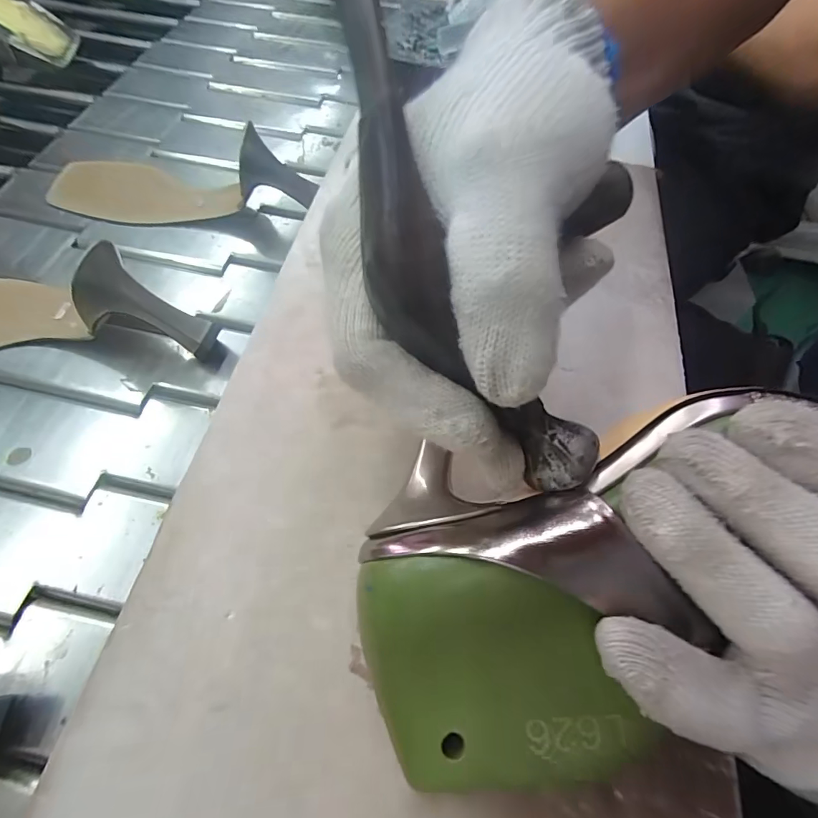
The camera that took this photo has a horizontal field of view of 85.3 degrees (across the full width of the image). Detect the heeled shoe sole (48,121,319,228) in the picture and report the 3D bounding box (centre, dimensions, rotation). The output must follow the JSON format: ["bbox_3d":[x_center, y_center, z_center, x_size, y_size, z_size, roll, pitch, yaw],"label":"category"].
[{"bbox_3d":[-0.192,-0.191,0.357,0.221,0.059,0.074,13,59,6],"label":"heeled shoe sole"}]

